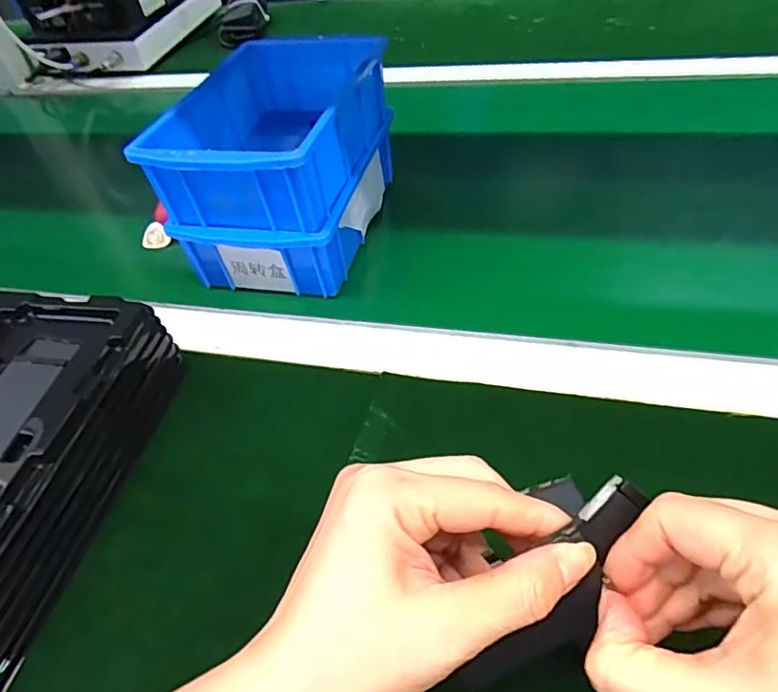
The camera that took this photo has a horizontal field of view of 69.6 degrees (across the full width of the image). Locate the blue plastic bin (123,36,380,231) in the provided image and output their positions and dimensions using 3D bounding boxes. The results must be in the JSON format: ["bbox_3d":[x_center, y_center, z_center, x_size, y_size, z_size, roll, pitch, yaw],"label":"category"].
[{"bbox_3d":[-0.085,-0.155,0.458,0.132,0.112,0.194,9,50,17],"label":"blue plastic bin"}]

